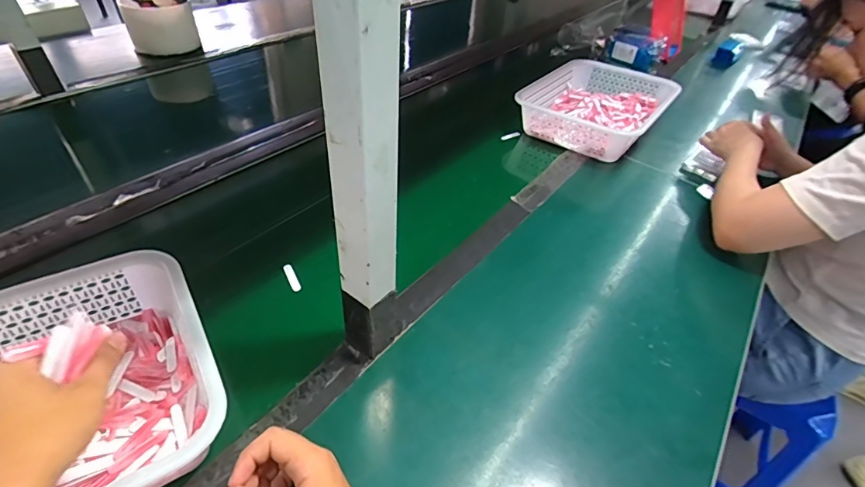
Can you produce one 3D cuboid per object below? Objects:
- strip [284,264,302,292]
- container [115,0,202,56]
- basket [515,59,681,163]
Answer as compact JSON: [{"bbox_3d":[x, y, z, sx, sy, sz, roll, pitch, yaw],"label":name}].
[{"bbox_3d":[-0.192,0.046,0.591,0.013,0.004,0.051,-30,52,-14],"label":"strip"},{"bbox_3d":[-0.722,-0.590,1.148,0.160,0.120,0.160,-17,46,-24],"label":"container"},{"bbox_3d":[0.369,-0.309,0.983,0.268,0.081,0.360,30,47,25],"label":"basket"}]

